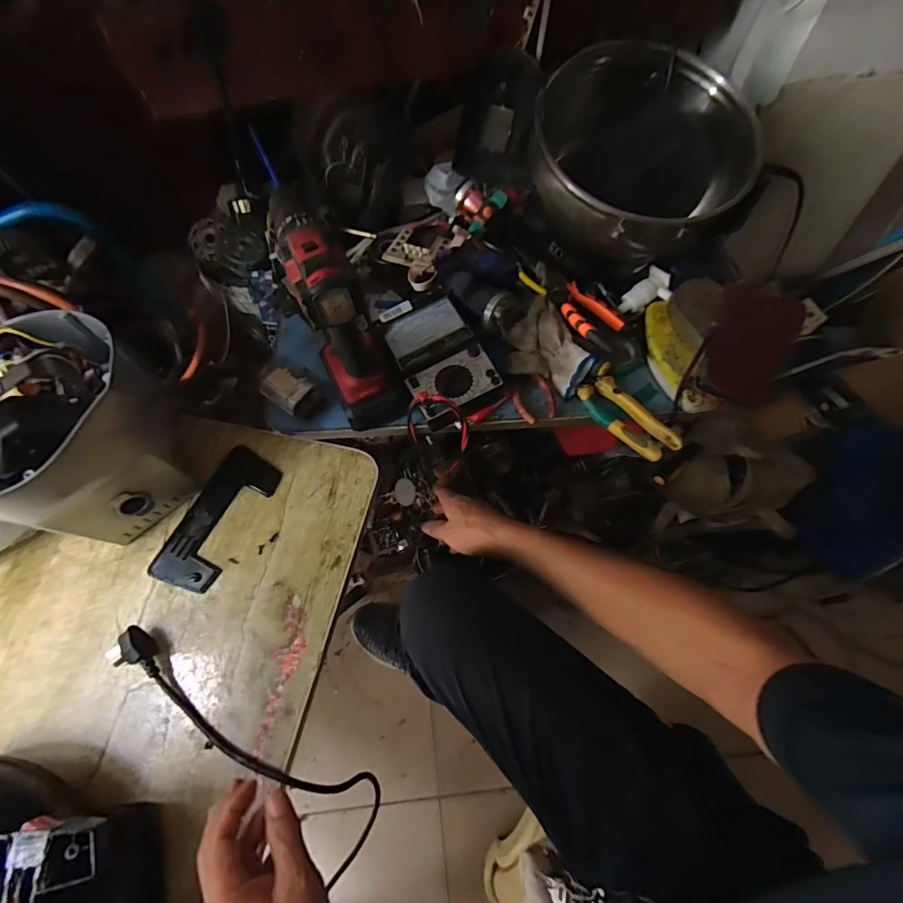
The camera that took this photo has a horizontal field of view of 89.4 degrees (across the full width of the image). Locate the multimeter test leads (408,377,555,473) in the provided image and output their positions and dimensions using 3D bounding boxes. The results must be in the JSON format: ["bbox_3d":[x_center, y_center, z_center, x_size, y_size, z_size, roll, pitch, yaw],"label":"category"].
[{"bbox_3d":[0.038,-0.052,0.567,0.191,0.091,0.063,-15,67,-4],"label":"multimeter test leads"}]

